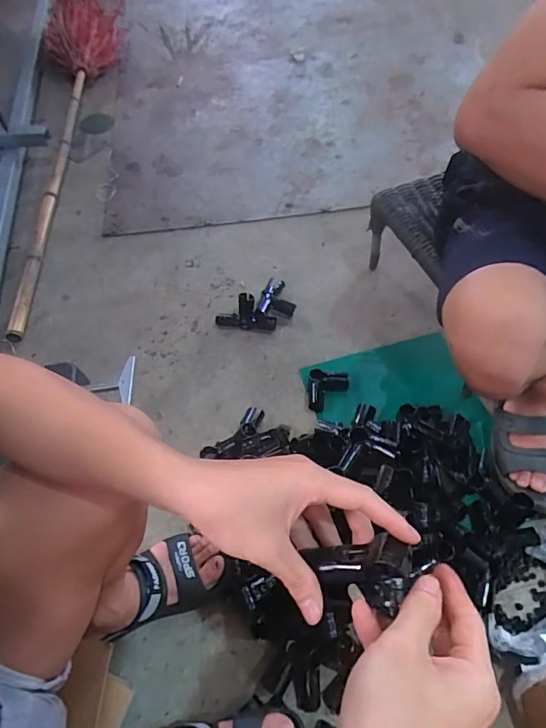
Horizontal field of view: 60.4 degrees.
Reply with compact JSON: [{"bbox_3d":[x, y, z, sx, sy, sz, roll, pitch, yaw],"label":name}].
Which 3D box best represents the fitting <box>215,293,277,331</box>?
[{"bbox_3d":[-0.058,-0.109,1.012,0.130,0.061,0.057,4,59,5],"label":"fitting"}]

